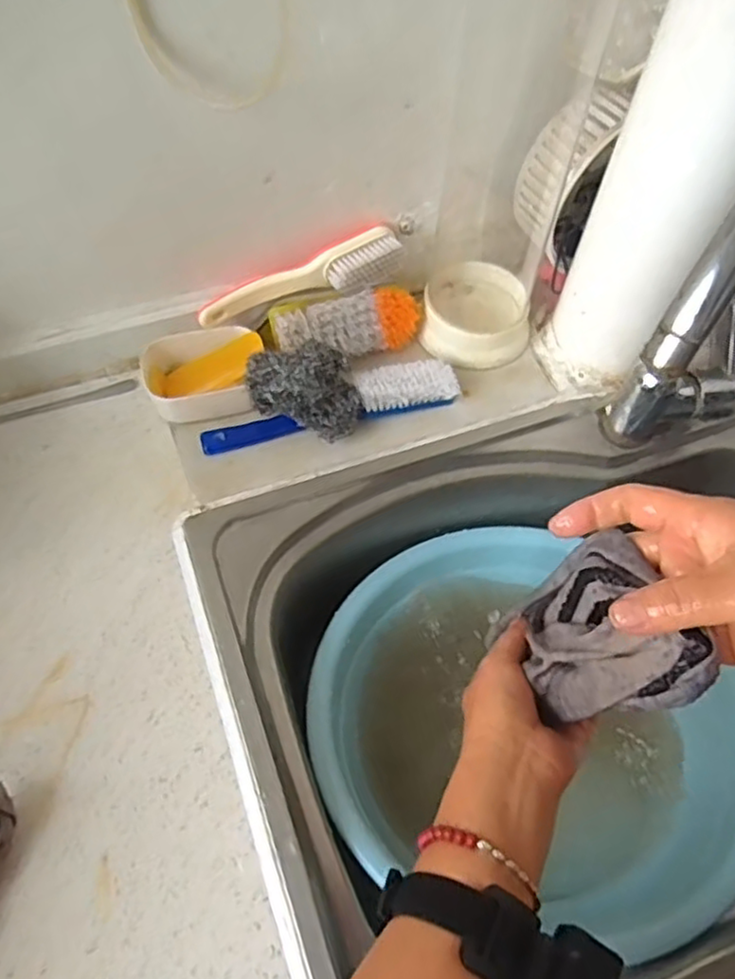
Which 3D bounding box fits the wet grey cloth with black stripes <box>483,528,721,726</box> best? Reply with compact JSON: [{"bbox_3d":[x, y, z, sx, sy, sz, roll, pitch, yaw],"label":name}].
[{"bbox_3d":[0.123,0.080,0.367,0.046,0.124,0.094,-22,62,-14],"label":"wet grey cloth with black stripes"}]

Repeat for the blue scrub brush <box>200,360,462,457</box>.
[{"bbox_3d":[-0.030,-0.070,0.603,0.231,0.030,0.038,-17,62,-12],"label":"blue scrub brush"}]

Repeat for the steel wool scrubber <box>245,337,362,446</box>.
[{"bbox_3d":[-0.051,-0.087,0.589,0.091,0.063,0.057,21,61,9],"label":"steel wool scrubber"}]

